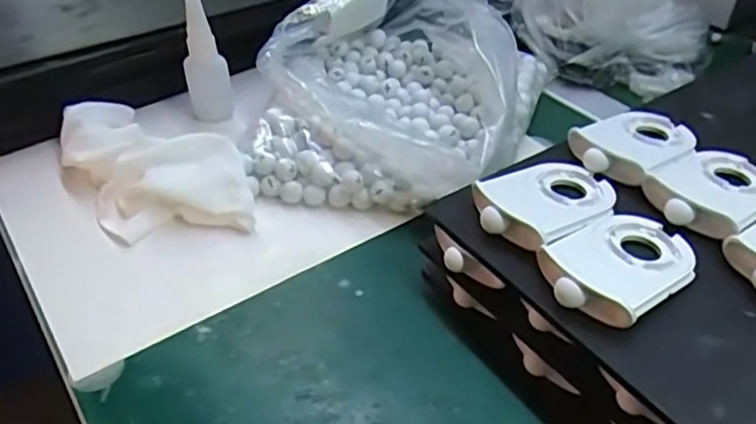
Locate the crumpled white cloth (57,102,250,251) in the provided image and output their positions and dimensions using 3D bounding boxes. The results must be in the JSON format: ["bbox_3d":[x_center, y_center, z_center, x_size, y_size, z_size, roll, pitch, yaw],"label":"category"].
[{"bbox_3d":[-0.161,-0.034,0.469,0.094,0.038,0.158,-26,47,-28],"label":"crumpled white cloth"}]

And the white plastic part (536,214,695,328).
[{"bbox_3d":[0.128,0.024,0.345,0.091,0.016,0.058,-25,46,-26],"label":"white plastic part"}]

